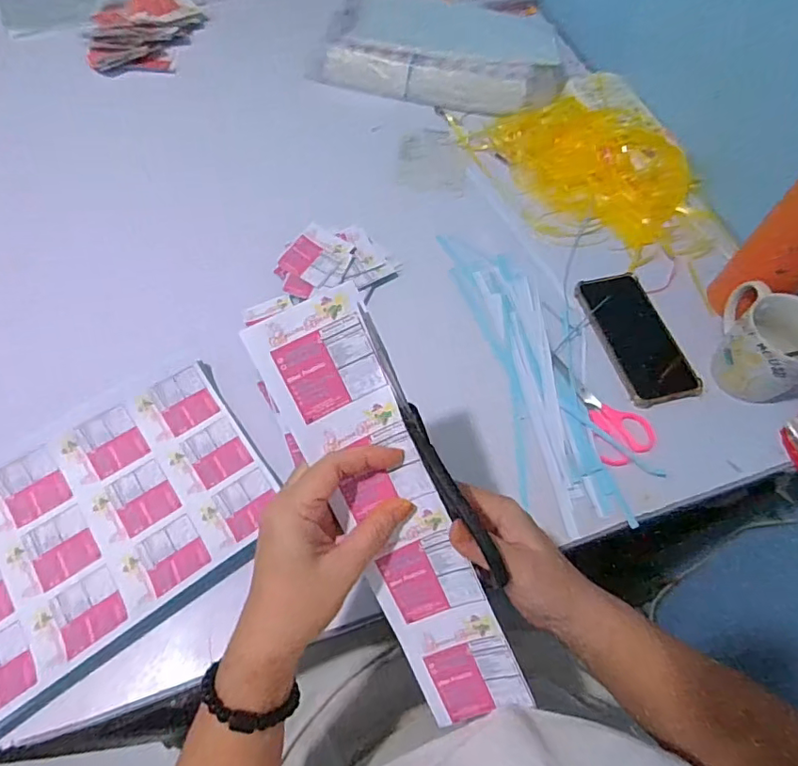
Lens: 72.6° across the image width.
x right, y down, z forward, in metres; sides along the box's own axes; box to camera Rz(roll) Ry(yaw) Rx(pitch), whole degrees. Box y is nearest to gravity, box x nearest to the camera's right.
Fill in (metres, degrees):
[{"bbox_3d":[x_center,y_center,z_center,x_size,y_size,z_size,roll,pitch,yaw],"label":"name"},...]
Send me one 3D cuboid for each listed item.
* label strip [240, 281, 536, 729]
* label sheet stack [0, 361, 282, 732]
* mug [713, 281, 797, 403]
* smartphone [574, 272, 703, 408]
[{"bbox_3d":[-0.001,0.082,0.342,0.071,0.018,0.282,-26,94,-4],"label":"label strip"},{"bbox_3d":[-0.268,0.122,0.479,0.296,0.016,0.208,-32,68,-19],"label":"label sheet stack"},{"bbox_3d":[0.374,-0.036,0.562,0.090,0.092,0.119,-33,68,-19],"label":"mug"},{"bbox_3d":[0.261,-0.054,0.599,0.077,0.012,0.162,-13,63,-11],"label":"smartphone"}]

